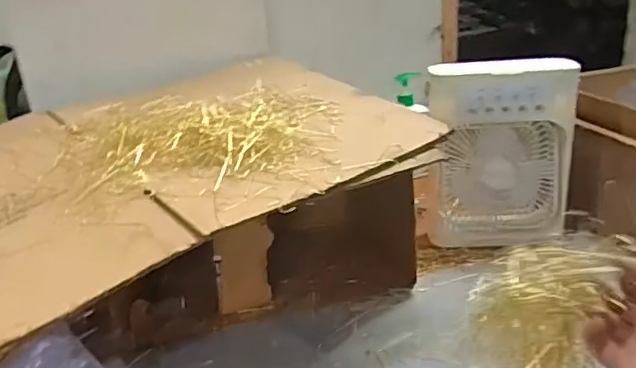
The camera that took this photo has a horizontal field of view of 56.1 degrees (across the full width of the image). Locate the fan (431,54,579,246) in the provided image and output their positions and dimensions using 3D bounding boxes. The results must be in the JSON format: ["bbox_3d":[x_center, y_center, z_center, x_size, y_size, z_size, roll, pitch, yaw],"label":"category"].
[{"bbox_3d":[0.259,-0.050,0.850,0.191,0.247,0.066,-3,22,3],"label":"fan"}]

